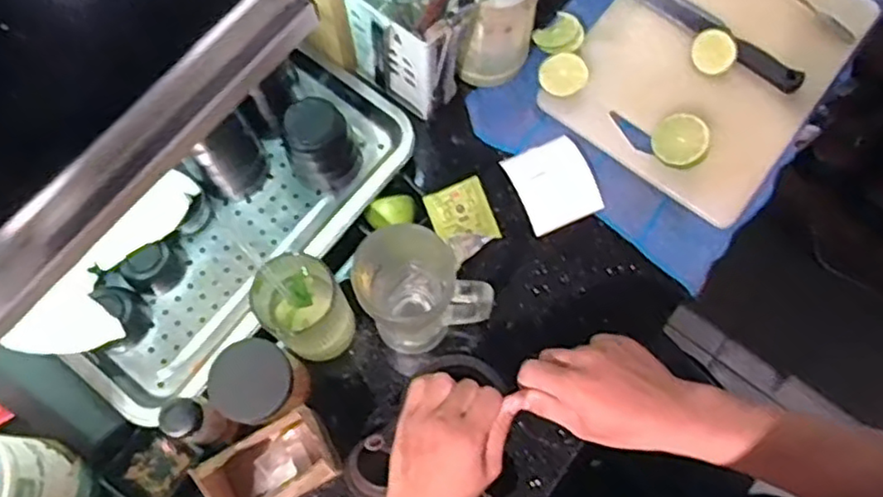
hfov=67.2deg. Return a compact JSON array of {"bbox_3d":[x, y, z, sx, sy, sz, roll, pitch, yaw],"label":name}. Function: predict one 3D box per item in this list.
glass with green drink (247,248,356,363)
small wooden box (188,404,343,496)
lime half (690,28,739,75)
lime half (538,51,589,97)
[{"bbox_3d":[-0.121,0.055,0.595,0.070,0.108,0.074,-43,78,-12],"label":"glass with green drink"},{"bbox_3d":[-0.150,0.197,0.586,0.103,0.085,0.069,-28,75,-8],"label":"small wooden box"},{"bbox_3d":[0.305,-0.221,0.741,0.048,0.028,0.047,0,73,-1],"label":"lime half"},{"bbox_3d":[0.133,-0.190,0.730,0.051,0.018,0.049,0,73,-1],"label":"lime half"}]

